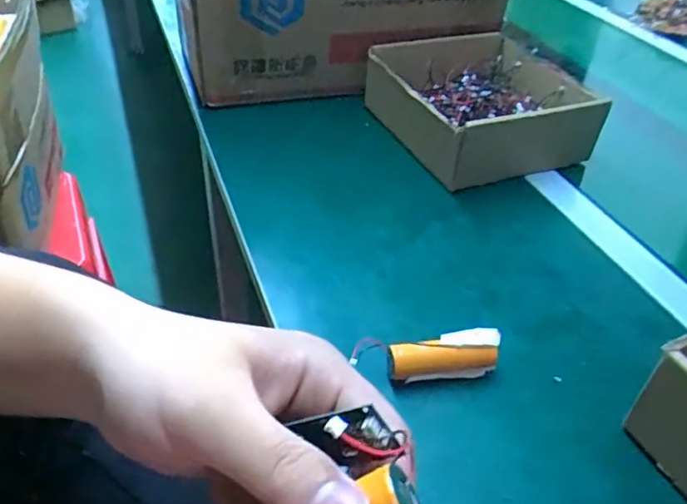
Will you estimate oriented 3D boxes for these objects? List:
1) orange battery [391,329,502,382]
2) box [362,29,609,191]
[{"bbox_3d":[0.067,0.071,0.386,0.073,0.029,0.018,-4,41,-11],"label":"orange battery"},{"bbox_3d":[0.150,-0.166,0.638,0.205,0.068,0.211,-14,44,-21],"label":"box"}]

